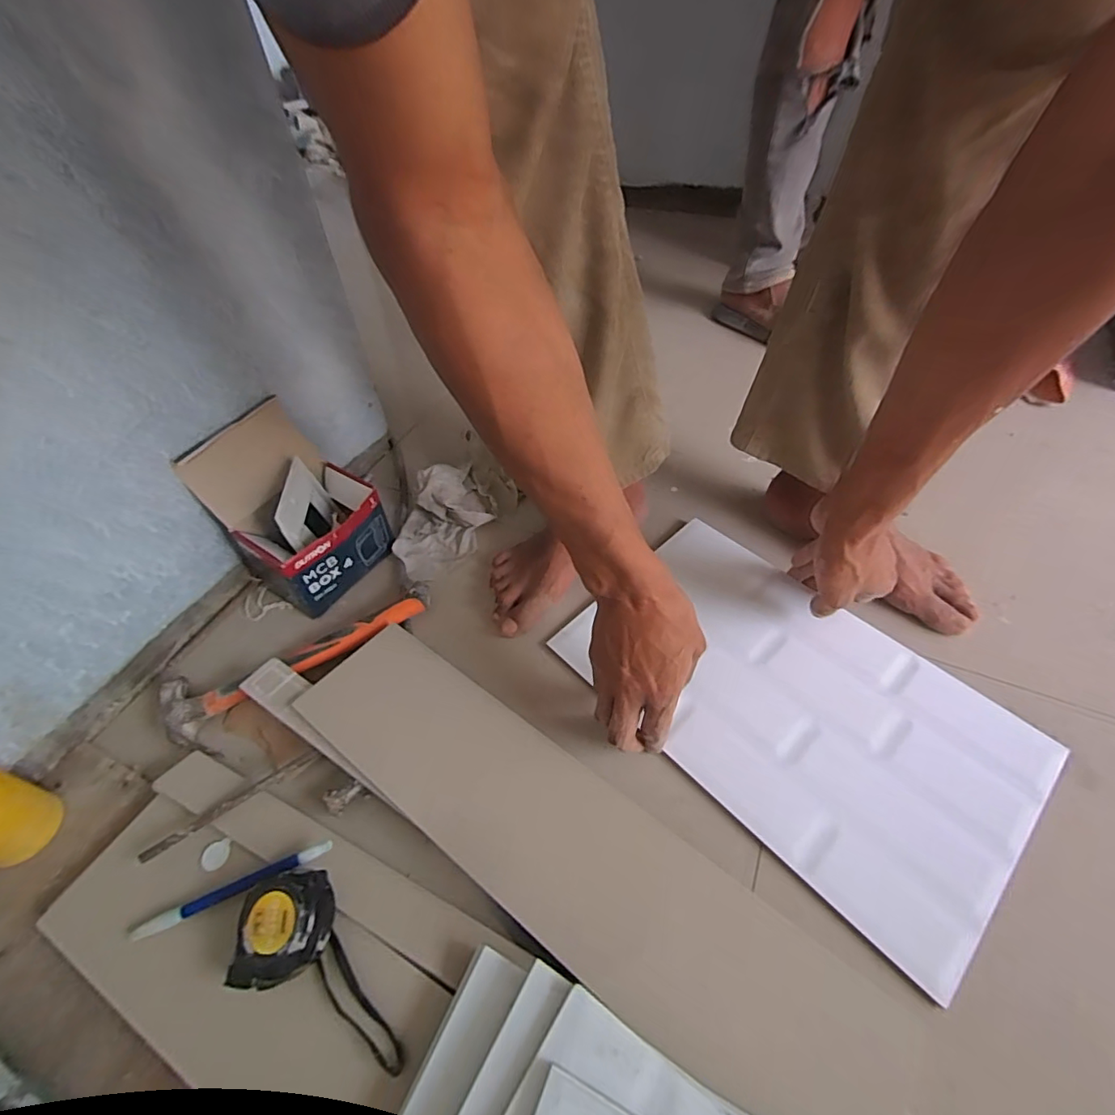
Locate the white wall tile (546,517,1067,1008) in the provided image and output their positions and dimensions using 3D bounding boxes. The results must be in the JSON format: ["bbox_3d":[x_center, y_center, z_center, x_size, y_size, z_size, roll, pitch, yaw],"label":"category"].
[{"bbox_3d":[0.217,0.130,0.508,0.244,0.013,0.392,-37,58,-24],"label":"white wall tile"}]

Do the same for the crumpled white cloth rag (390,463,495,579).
[{"bbox_3d":[-0.143,-0.050,0.658,0.097,0.053,0.155,18,54,17],"label":"crumpled white cloth rag"}]

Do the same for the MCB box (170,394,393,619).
[{"bbox_3d":[-0.282,-0.056,0.579,0.136,0.164,0.141,28,57,23],"label":"MCB box"}]

